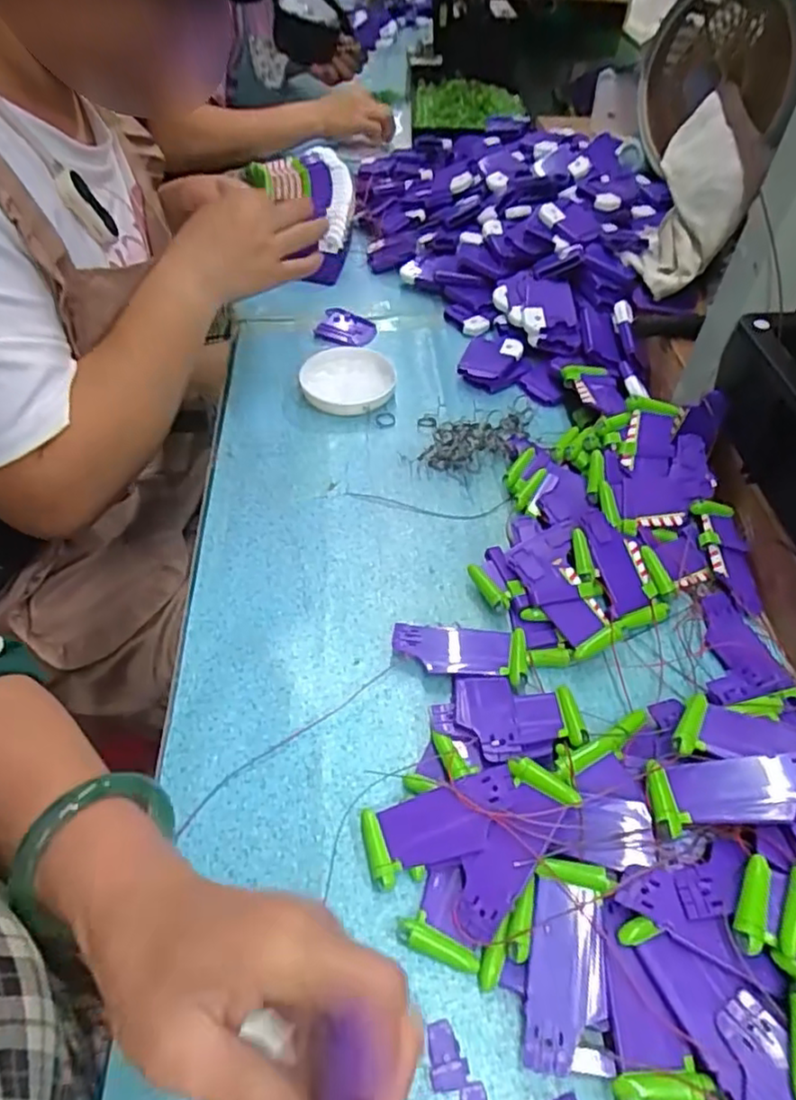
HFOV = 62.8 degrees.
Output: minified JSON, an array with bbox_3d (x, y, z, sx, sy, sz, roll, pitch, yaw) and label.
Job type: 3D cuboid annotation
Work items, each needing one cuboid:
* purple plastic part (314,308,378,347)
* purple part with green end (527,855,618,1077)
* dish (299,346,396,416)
[{"bbox_3d":[-0.057,-0.244,0.714,0.063,0.010,0.059,1,49,-1],"label":"purple plastic part"},{"bbox_3d":[0.083,0.202,0.320,0.036,0.006,0.088,4,59,15],"label":"purple part with green end"},{"bbox_3d":[-0.047,-0.171,0.646,0.089,0.017,0.102,7,49,4],"label":"dish"}]

